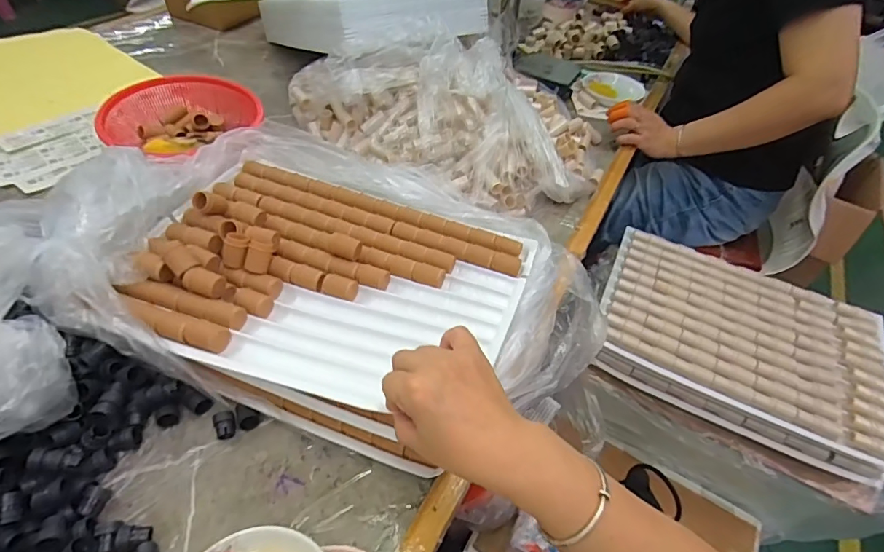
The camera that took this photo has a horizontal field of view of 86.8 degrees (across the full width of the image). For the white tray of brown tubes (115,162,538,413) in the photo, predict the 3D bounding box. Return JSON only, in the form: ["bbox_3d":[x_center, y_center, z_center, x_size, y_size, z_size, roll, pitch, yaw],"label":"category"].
[{"bbox_3d":[-0.131,-0.012,0.531,0.435,0.051,0.300,16,48,9],"label":"white tray of brown tubes"}]

